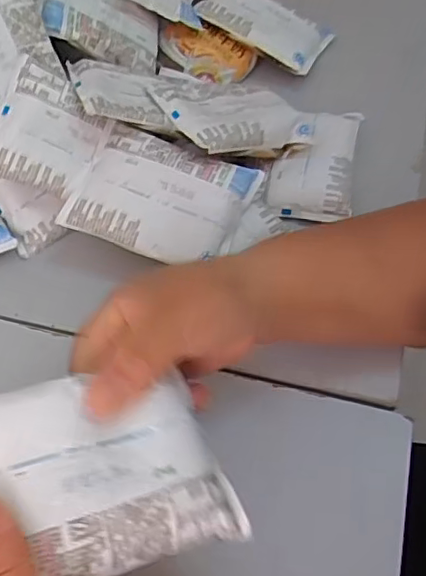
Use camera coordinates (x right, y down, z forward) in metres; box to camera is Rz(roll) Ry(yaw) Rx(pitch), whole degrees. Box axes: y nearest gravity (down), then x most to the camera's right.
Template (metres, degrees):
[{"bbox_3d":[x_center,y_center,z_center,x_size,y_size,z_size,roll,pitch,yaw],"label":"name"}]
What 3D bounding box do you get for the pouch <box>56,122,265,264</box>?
[{"bbox_3d":[-0.041,-0.070,0.446,0.132,0.038,0.088,16,58,12],"label":"pouch"}]

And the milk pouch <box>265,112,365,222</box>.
[{"bbox_3d":[0.087,-0.111,0.499,0.066,0.025,0.115,9,56,8],"label":"milk pouch"}]

